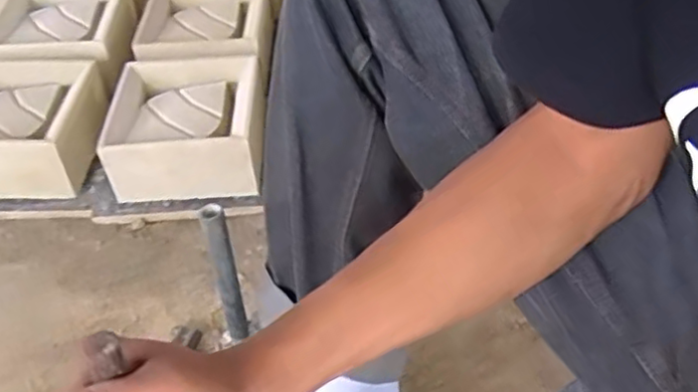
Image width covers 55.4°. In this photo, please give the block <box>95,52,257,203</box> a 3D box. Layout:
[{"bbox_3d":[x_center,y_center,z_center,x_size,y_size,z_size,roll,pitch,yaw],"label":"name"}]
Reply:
[{"bbox_3d":[-0.238,-0.109,0.989,0.206,0.092,0.231,-5,45,-4],"label":"block"}]

